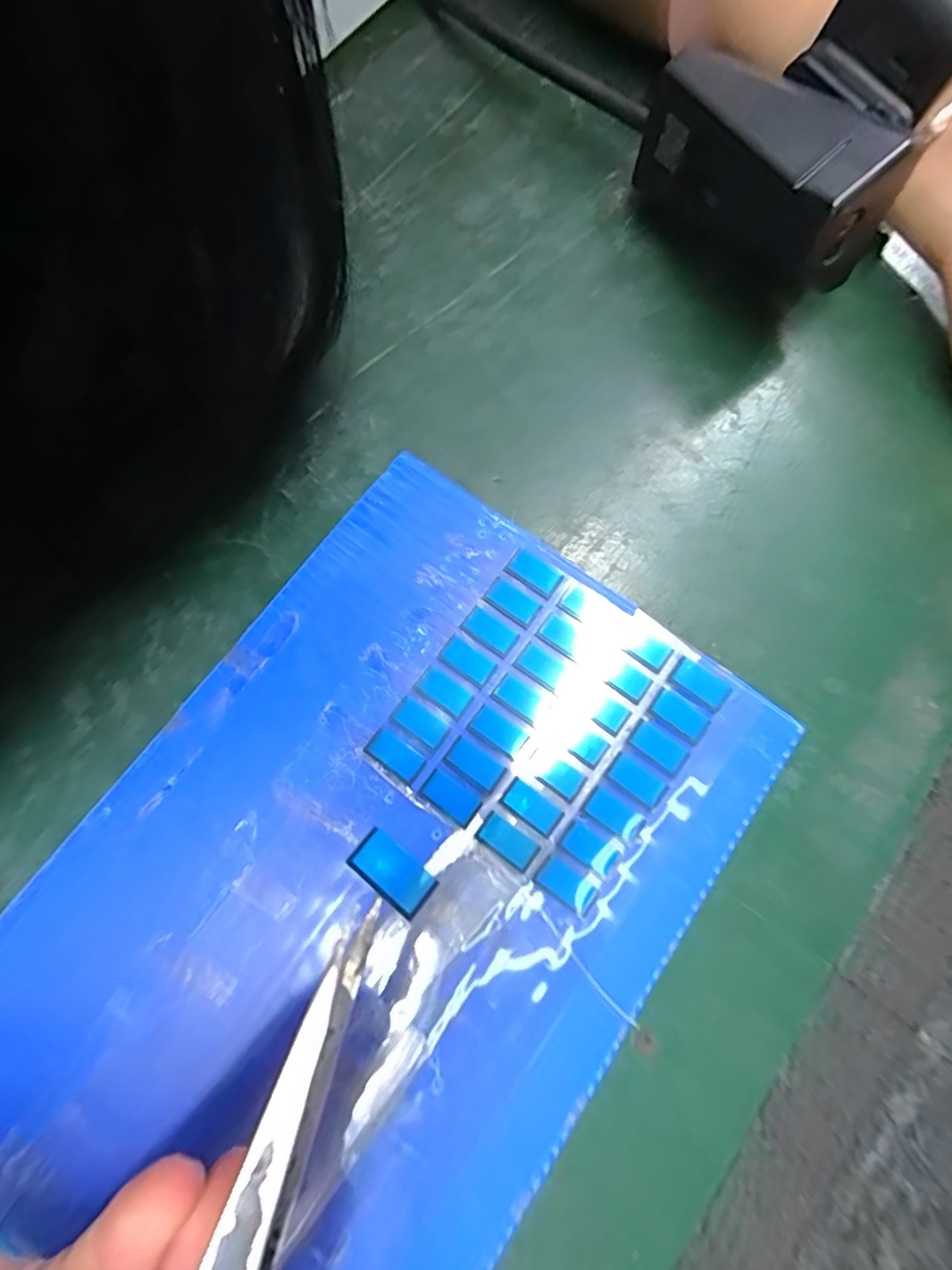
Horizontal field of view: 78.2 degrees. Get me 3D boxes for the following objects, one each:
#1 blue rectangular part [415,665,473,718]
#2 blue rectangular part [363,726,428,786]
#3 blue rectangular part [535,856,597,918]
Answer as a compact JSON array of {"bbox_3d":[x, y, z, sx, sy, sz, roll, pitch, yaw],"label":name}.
[{"bbox_3d":[-0.008,0.014,0.141,0.013,0.004,0.007,35,82,8],"label":"blue rectangular part"},{"bbox_3d":[-0.019,0.028,0.136,0.014,0.004,0.007,36,79,6],"label":"blue rectangular part"},{"bbox_3d":[0.020,0.055,0.128,0.013,0.004,0.007,35,78,6],"label":"blue rectangular part"}]

